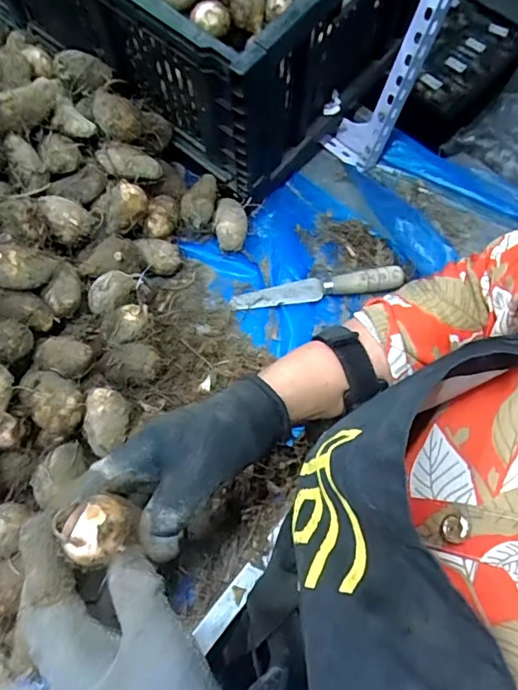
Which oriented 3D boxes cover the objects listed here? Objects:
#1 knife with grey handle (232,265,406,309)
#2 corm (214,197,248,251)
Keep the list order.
[{"bbox_3d":[0.066,-0.069,0.558,0.195,0.018,0.026,-7,63,-7],"label":"knife with grey handle"},{"bbox_3d":[-0.033,-0.141,0.580,0.037,0.033,0.065,3,62,-2],"label":"corm"}]

